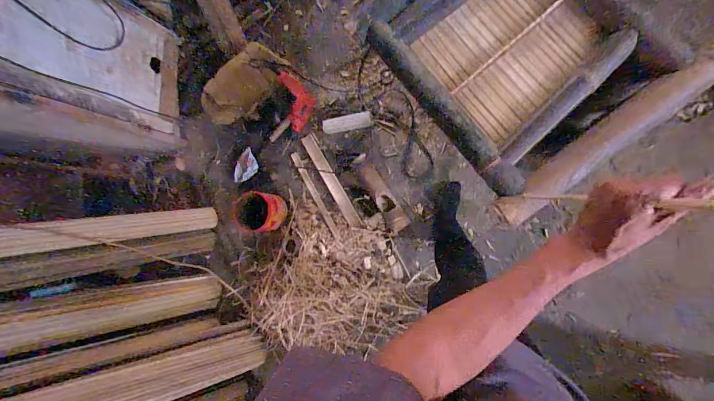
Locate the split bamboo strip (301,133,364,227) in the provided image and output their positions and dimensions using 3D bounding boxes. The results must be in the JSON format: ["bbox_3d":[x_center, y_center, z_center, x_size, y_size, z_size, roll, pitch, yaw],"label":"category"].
[{"bbox_3d":[-0.099,-0.076,1.323,0.050,0.018,0.411,-30,85,8],"label":"split bamboo strip"}]

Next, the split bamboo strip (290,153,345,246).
[{"bbox_3d":[-0.158,-0.005,1.327,0.029,0.008,0.408,-29,85,8],"label":"split bamboo strip"}]

